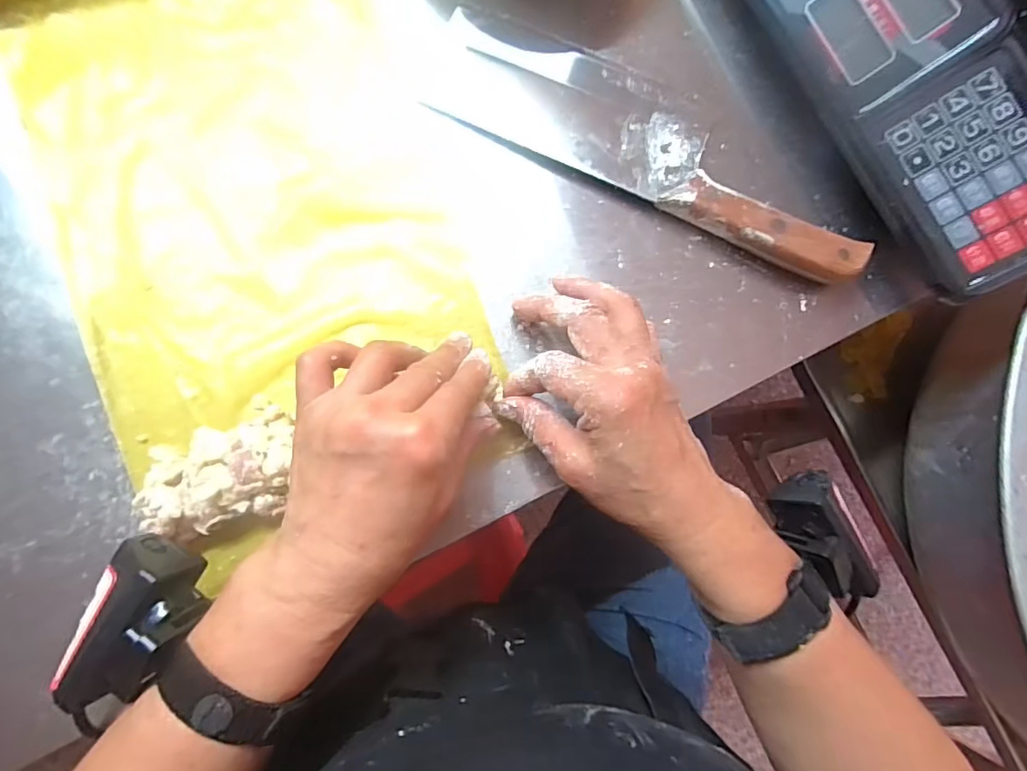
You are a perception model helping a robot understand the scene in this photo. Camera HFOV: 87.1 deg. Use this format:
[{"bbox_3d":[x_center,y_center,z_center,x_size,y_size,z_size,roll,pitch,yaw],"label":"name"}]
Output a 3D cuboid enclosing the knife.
[{"bbox_3d":[0.092,-0.146,0.341,0.280,0.028,0.063,24,82,-5],"label":"knife"}]

